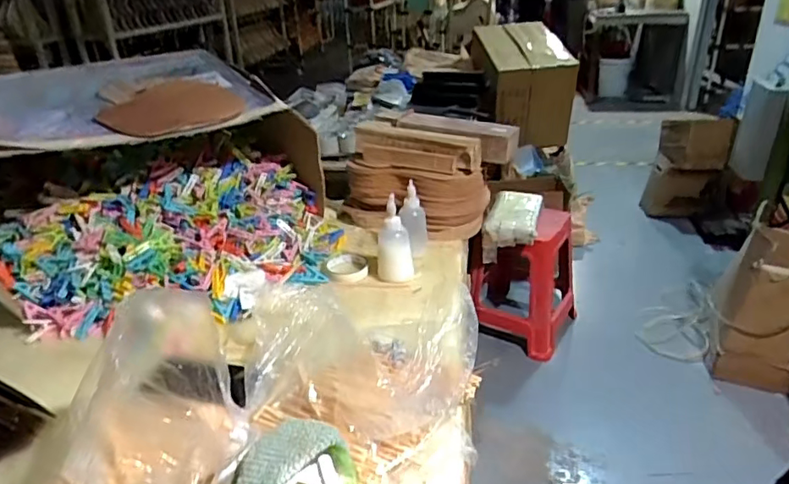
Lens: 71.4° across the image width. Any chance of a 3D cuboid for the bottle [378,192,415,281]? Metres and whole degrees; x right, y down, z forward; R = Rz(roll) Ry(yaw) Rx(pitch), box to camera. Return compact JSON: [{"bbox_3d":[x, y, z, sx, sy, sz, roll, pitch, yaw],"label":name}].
[{"bbox_3d":[0.000,-0.003,1.001,0.066,0.147,0.062,-3,27,-1],"label":"bottle"}]

